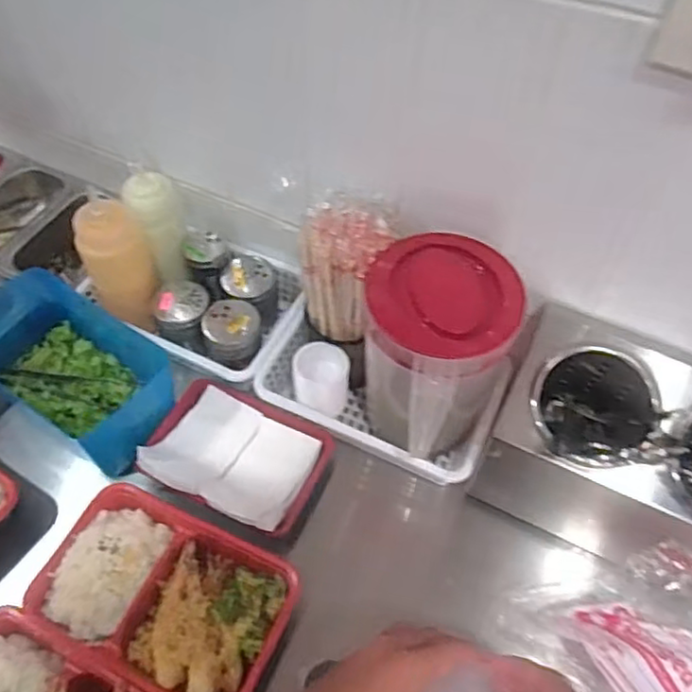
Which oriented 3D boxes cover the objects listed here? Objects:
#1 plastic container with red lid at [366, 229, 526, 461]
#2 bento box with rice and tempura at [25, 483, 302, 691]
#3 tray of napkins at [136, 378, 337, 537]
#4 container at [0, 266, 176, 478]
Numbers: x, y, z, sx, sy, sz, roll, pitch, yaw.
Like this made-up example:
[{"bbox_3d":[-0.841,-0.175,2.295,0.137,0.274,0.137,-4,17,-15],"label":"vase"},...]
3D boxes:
[{"bbox_3d":[0.082,0.015,0.614,0.136,0.187,0.151,-19,57,-15],"label":"plastic container with red lid"},{"bbox_3d":[-0.160,0.225,0.590,0.221,0.038,0.140,23,57,14],"label":"bento box with rice and tempura"},{"bbox_3d":[-0.113,0.111,0.672,0.177,0.037,0.132,21,56,13],"label":"tray of napkins"},{"bbox_3d":[-0.298,0.019,0.709,0.239,0.087,0.134,30,59,18],"label":"container"}]

